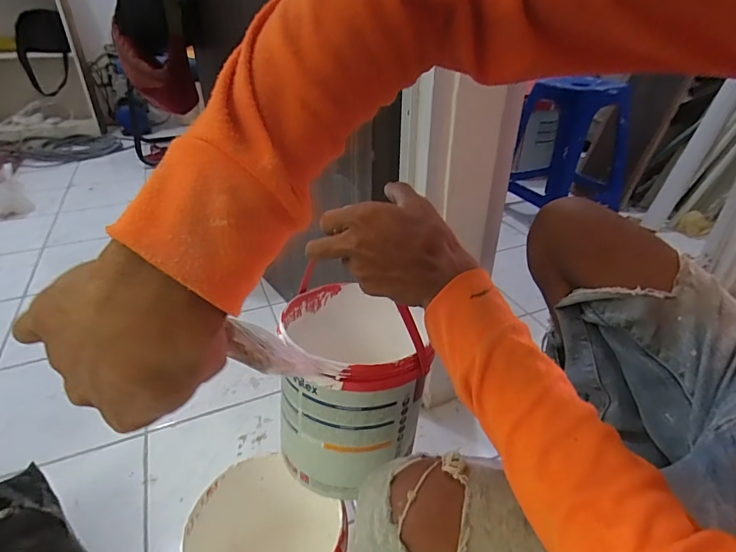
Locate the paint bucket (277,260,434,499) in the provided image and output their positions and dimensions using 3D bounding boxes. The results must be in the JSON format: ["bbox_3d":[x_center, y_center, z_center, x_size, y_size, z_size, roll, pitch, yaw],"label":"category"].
[{"bbox_3d":[-0.020,0.117,0.508,0.153,0.176,0.188,0,34,-6],"label":"paint bucket"}]

